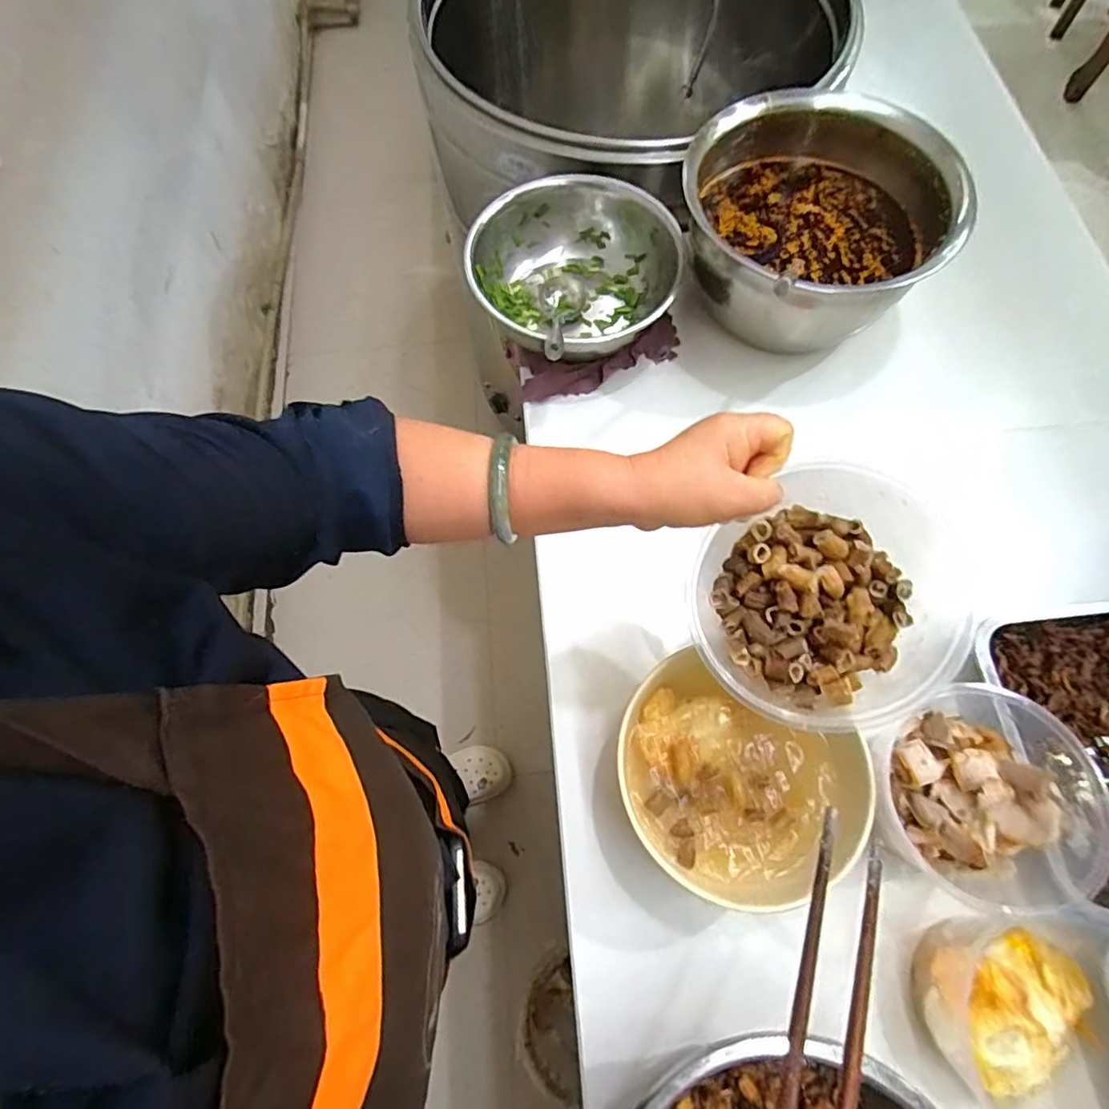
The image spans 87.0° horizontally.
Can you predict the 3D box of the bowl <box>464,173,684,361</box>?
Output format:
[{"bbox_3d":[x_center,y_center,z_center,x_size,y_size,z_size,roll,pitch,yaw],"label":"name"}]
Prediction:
[{"bbox_3d":[0.026,-0.353,0.735,0.239,0.092,0.237,0,69,1],"label":"bowl"}]

